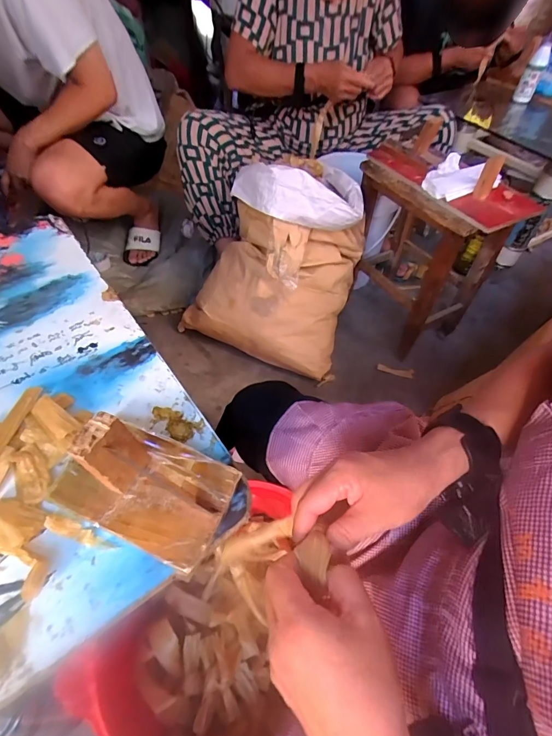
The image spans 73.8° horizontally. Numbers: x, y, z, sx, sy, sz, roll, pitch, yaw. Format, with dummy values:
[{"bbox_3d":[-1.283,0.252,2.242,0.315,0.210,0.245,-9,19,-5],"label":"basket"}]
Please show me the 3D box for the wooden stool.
[{"bbox_3d":[0.371,-0.293,0.968,0.220,0.467,0.359,-24,57,-20],"label":"wooden stool"}]

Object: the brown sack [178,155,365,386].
[{"bbox_3d":[-0.006,-0.287,0.966,0.419,0.418,0.368,15,53,9],"label":"brown sack"}]

